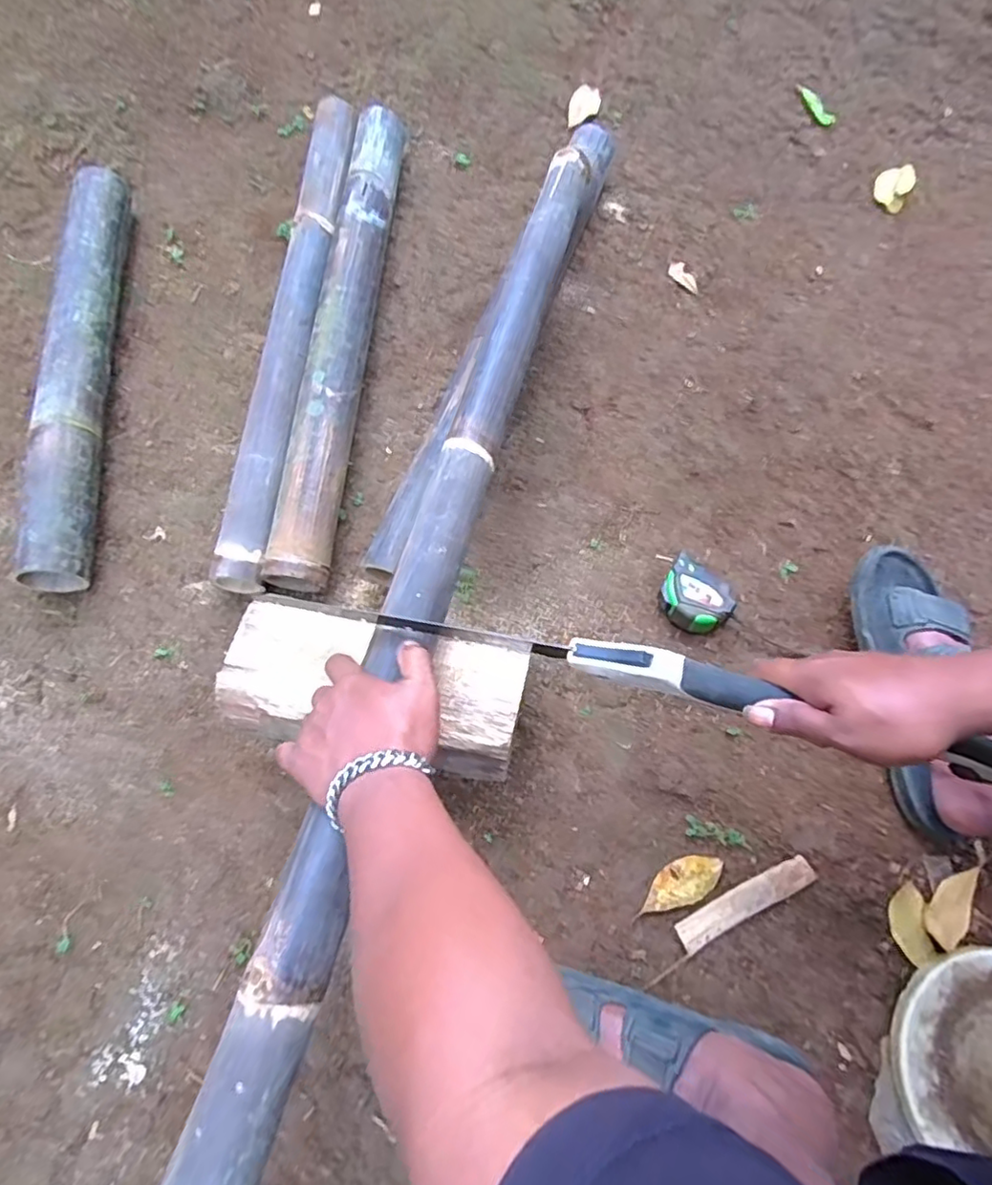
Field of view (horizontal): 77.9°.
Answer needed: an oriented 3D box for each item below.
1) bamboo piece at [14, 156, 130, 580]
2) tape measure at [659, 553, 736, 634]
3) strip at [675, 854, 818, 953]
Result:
[{"bbox_3d":[-0.519,-0.295,0.773,0.070,0.078,0.603,-6,71,-2],"label":"bamboo piece"},{"bbox_3d":[0.219,0.005,0.680,0.076,0.042,0.065,40,75,13],"label":"tape measure"},{"bbox_3d":[0.241,0.297,0.590,0.143,0.008,0.027,-26,72,-8],"label":"strip"}]

